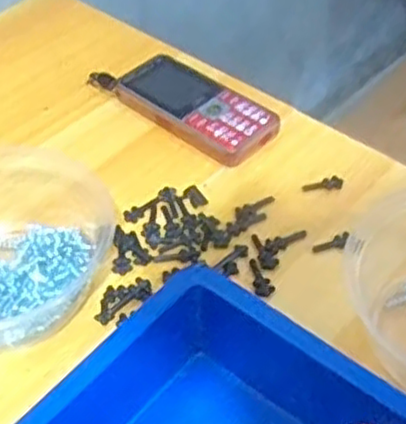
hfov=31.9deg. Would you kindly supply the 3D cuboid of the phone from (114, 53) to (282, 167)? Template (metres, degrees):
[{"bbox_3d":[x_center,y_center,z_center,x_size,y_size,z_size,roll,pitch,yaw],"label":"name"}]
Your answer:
[{"bbox_3d":[-0.004,-0.081,0.547,0.129,0.018,0.061,35,56,29],"label":"phone"}]

